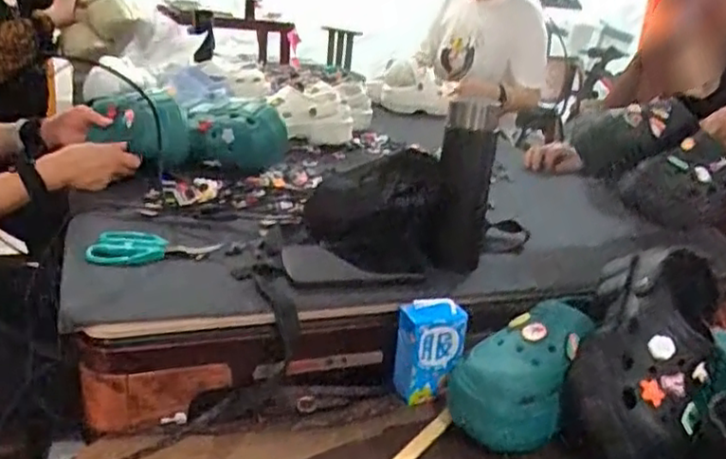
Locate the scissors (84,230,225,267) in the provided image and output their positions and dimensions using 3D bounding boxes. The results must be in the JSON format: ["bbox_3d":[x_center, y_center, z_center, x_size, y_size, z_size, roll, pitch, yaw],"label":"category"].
[{"bbox_3d":[-0.247,0.017,0.809,0.145,0.011,0.090,-3,22,-23],"label":"scissors"}]

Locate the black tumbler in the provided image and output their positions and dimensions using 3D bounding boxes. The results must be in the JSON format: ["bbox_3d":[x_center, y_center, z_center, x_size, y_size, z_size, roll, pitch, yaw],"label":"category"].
[{"bbox_3d":[0.120,-0.053,0.833,0.065,0.202,0.066,8,20,8],"label":"black tumbler"}]

